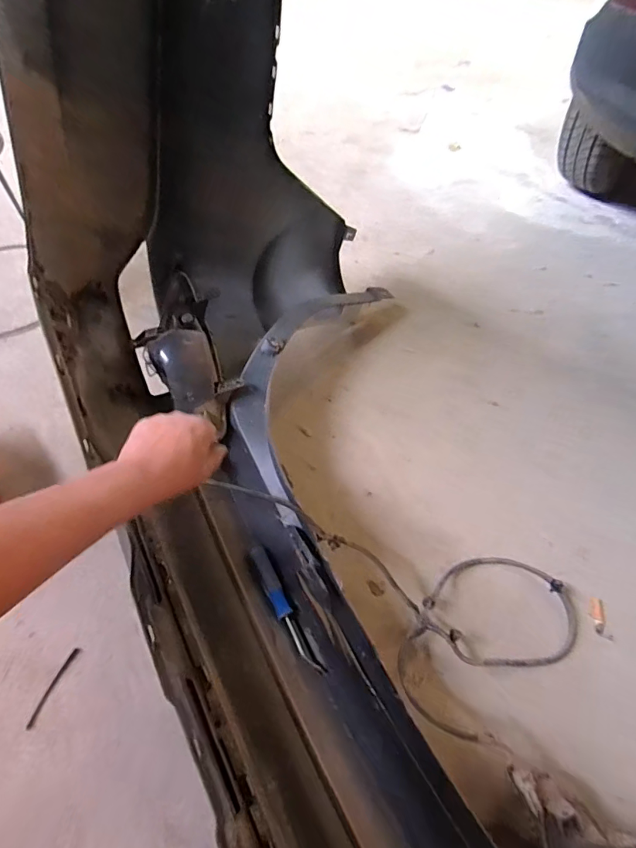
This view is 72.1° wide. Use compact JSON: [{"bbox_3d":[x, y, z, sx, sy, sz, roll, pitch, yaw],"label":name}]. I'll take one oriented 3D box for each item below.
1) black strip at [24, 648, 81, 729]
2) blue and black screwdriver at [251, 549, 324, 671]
[{"bbox_3d":[-0.339,0.336,0.559,0.010,0.004,0.093,19,56,10],"label":"black strip"},{"bbox_3d":[-0.047,0.250,0.591,0.026,0.033,0.176,-23,59,-18],"label":"blue and black screwdriver"}]

